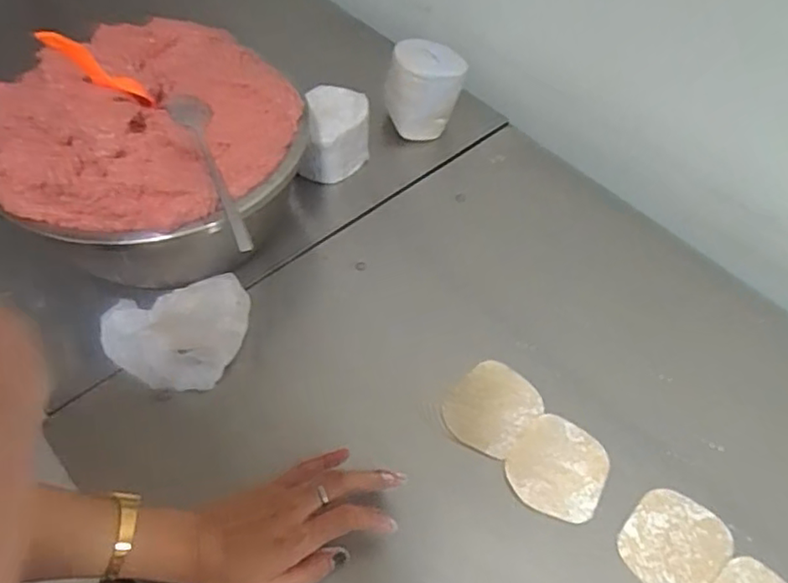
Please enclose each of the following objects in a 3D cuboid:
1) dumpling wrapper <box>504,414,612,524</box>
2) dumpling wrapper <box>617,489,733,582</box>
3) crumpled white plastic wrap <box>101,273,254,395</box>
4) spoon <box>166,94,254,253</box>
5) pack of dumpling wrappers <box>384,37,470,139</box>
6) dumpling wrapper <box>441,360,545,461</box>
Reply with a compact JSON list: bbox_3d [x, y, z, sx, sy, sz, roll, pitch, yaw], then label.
[{"bbox_3d":[0.138,0.147,0.527,0.076,0.005,0.083,25,59,14],"label":"dumpling wrapper"},{"bbox_3d":[0.220,0.197,0.490,0.083,0.004,0.069,-38,65,-24],"label":"dumpling wrapper"},{"bbox_3d":[-0.193,0.037,0.559,0.129,0.043,0.109,-12,57,-10],"label":"crumpled white plastic wrap"},{"bbox_3d":[-0.151,-0.103,0.525,0.032,0.011,0.165,-21,72,-15],"label":"spoon"},{"bbox_3d":[0.032,-0.236,0.739,0.087,0.097,0.074,-23,60,-16],"label":"pack of dumpling wrappers"},{"bbox_3d":[0.087,0.100,0.553,0.069,0.004,0.087,39,63,22],"label":"dumpling wrapper"}]

